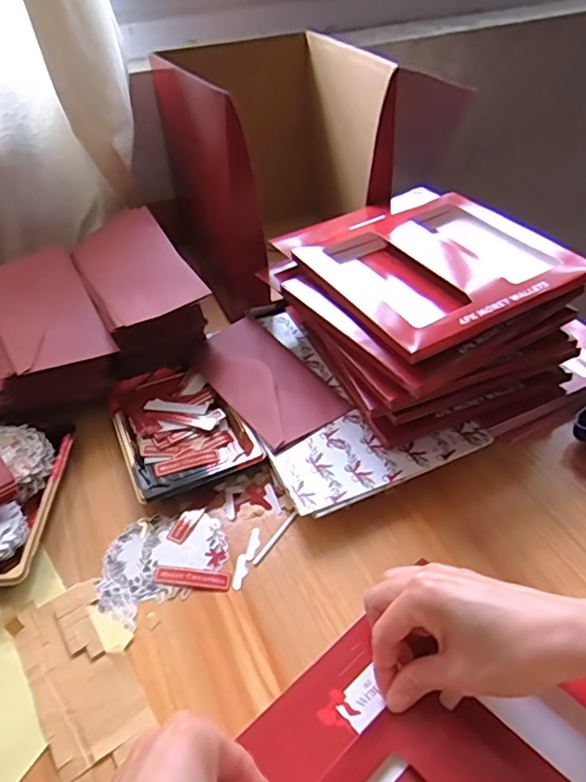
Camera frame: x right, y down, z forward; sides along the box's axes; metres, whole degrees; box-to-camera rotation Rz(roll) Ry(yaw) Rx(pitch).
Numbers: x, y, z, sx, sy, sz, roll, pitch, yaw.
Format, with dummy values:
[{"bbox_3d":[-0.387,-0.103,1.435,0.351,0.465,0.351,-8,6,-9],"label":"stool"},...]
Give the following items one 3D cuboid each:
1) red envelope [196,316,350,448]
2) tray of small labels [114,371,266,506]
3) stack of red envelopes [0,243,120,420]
[{"bbox_3d":[-0.031,-0.015,0.560,0.089,0.010,0.173,-26,49,-25],"label":"red envelope"},{"bbox_3d":[-0.108,0.036,0.544,0.111,0.030,0.149,-19,45,-16],"label":"tray of small labels"},{"bbox_3d":[-0.256,-0.062,0.580,0.112,0.074,0.186,-23,46,-20],"label":"stack of red envelopes"}]

